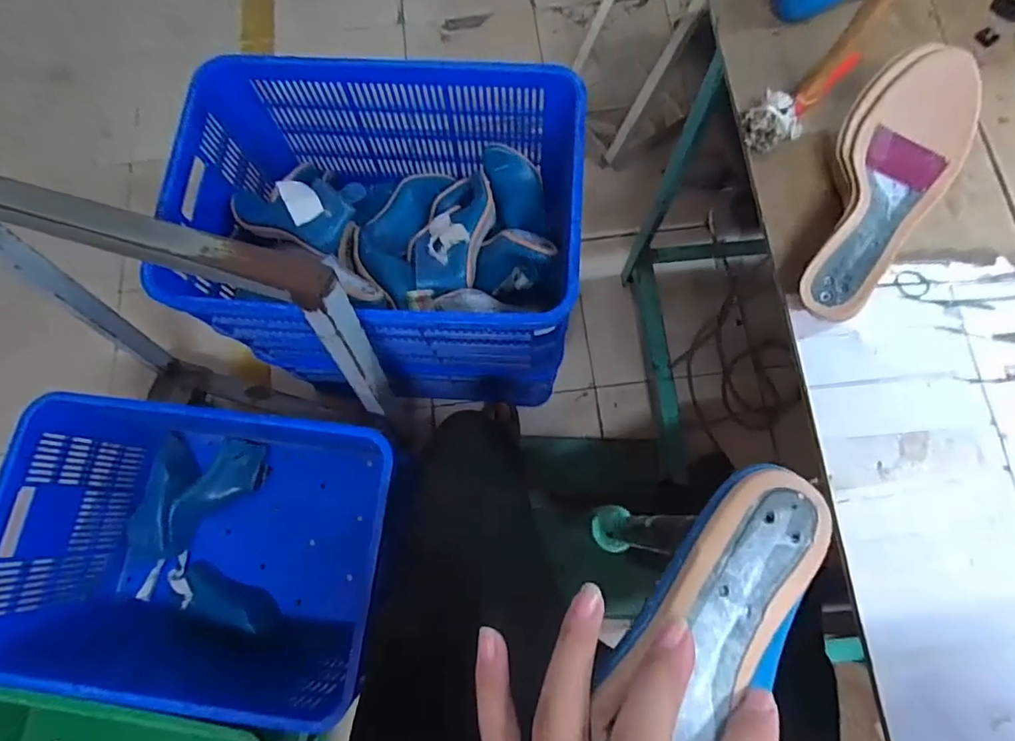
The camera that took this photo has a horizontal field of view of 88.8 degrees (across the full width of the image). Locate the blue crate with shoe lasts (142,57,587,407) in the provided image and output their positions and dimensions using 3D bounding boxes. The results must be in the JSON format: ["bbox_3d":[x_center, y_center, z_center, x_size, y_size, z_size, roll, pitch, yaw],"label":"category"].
[{"bbox_3d":[-0.190,-0.239,0.916,0.587,0.363,0.441,2,75,2],"label":"blue crate with shoe lasts"}]

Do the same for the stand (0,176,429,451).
[{"bbox_3d":[-0.487,-0.039,0.883,0.620,0.672,0.168,12,76,4],"label":"stand"}]

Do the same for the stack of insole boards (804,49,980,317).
[{"bbox_3d":[0.345,-0.164,0.459,0.092,0.068,0.239,18,76,6],"label":"stack of insole boards"}]

